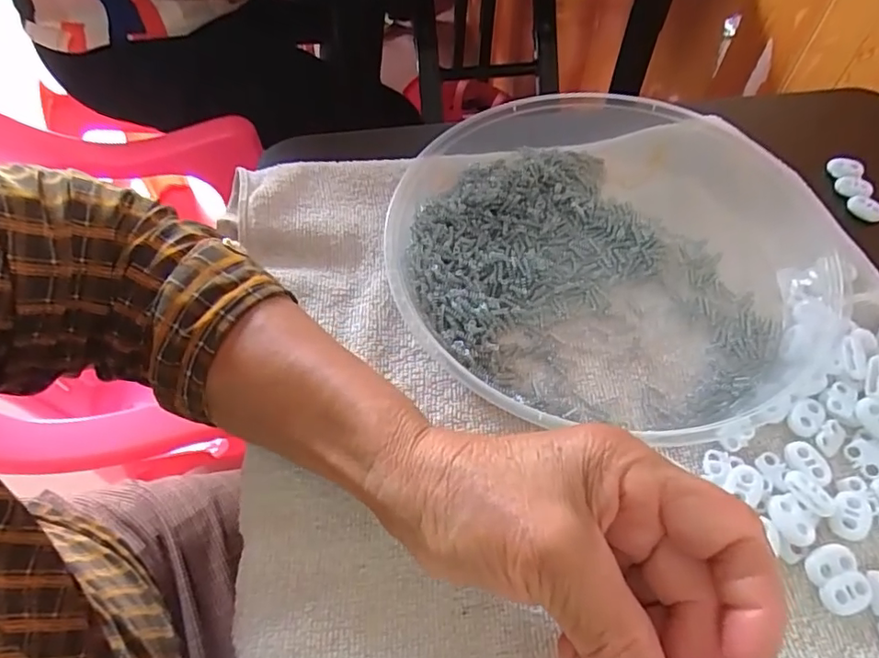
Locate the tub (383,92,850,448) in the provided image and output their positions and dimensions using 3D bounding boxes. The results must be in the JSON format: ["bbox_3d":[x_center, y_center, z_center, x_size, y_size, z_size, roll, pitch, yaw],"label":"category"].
[{"bbox_3d":[0.104,-0.051,0.318,0.255,0.037,0.224,-7,56,-4],"label":"tub"}]

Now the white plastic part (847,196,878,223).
[{"bbox_3d":[0.279,-0.078,0.365,0.022,0.008,0.012,39,65,23],"label":"white plastic part"}]

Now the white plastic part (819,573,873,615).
[{"bbox_3d":[0.168,0.109,0.230,0.020,0.005,0.014,-19,58,-11],"label":"white plastic part"}]

